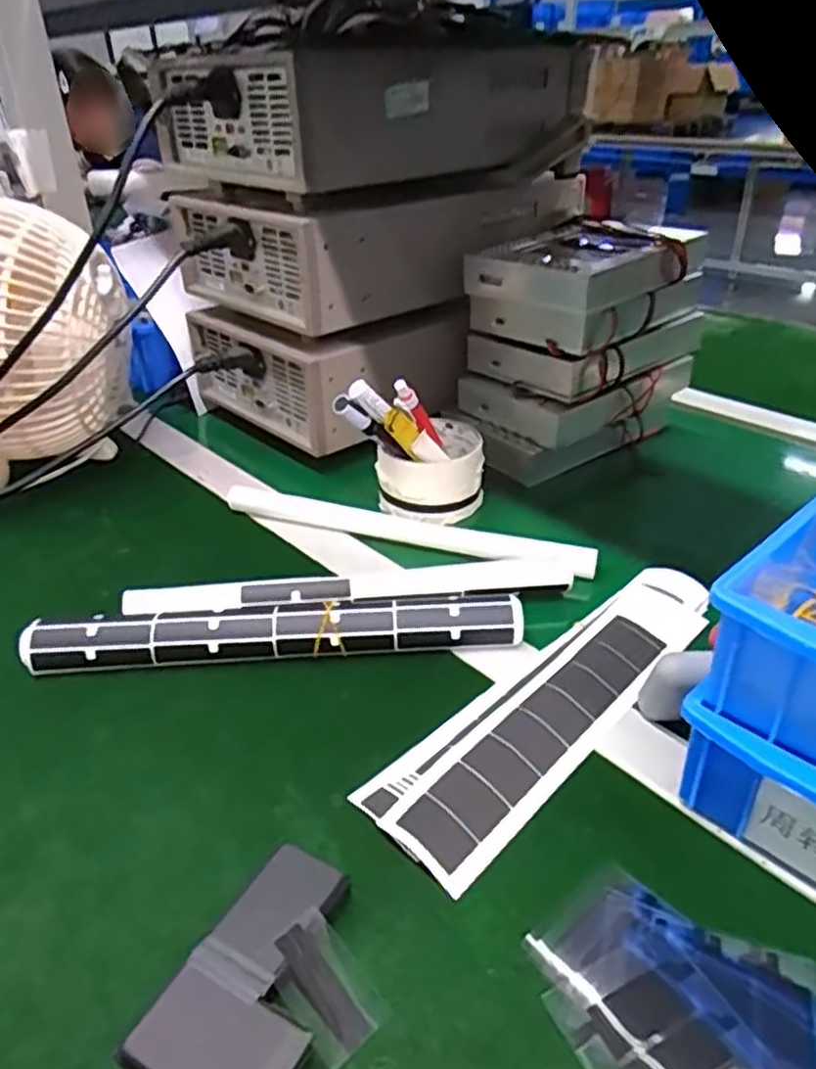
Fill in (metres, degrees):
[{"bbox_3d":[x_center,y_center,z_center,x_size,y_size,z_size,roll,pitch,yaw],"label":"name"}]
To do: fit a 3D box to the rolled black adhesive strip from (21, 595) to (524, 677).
[{"bbox_3d":[-0.080,0.060,0.458,0.294,0.027,0.030,-3,32,-2],"label":"rolled black adhesive strip"}]

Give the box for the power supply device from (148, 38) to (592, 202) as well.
[{"bbox_3d":[-0.023,-0.378,0.667,0.324,0.093,0.215,-27,40,-34],"label":"power supply device"}]

